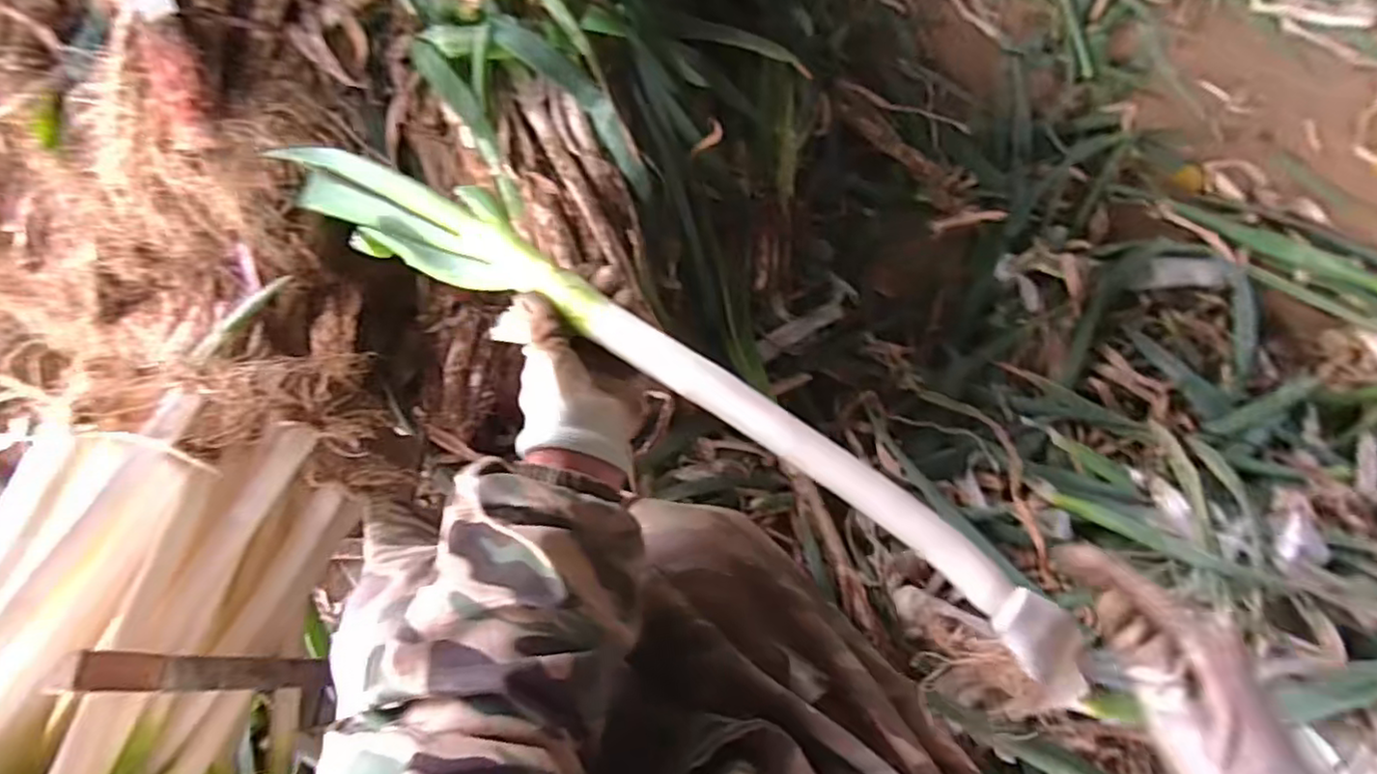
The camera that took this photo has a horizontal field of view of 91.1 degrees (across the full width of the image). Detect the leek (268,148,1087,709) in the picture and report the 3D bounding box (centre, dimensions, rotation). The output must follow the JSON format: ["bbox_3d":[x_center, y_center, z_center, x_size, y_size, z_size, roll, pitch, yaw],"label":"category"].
[{"bbox_3d":[-0.065,-0.036,0.471,0.696,0.062,0.064,32,75,19],"label":"leek"}]

